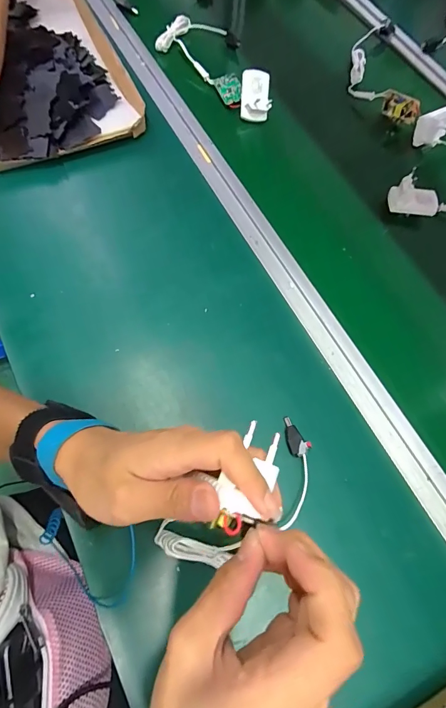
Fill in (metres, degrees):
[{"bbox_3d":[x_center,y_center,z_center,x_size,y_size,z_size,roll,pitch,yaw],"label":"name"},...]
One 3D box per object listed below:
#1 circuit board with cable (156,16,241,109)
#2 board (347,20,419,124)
[{"bbox_3d":[-0.040,-0.467,0.563,0.129,0.024,0.213,-1,66,2],"label":"circuit board with cable"},{"bbox_3d":[0.249,-0.465,0.593,0.086,0.051,0.243,0,66,2],"label":"board"}]

